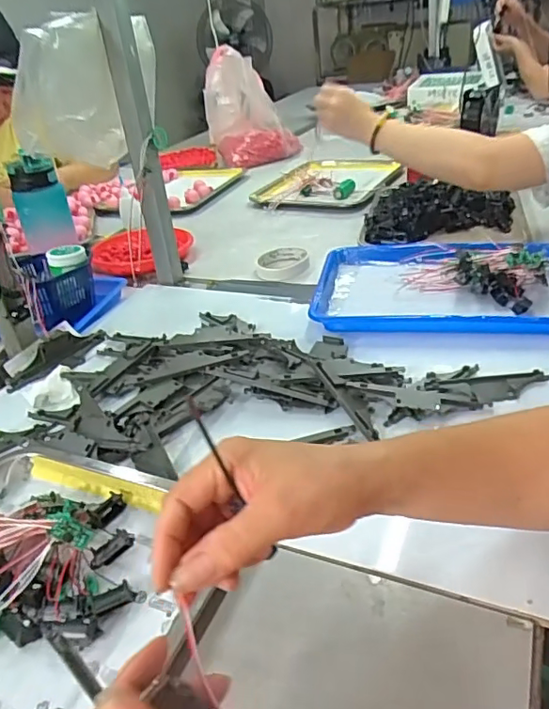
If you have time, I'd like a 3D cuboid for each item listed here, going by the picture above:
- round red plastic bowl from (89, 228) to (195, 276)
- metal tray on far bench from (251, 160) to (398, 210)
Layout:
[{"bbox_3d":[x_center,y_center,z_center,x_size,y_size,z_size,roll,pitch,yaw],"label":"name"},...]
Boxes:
[{"bbox_3d":[-0.243,-0.190,0.972,0.181,0.031,0.187,-4,32,2],"label":"round red plastic bowl"},{"bbox_3d":[0.135,-0.394,1.248,0.265,0.021,0.366,11,35,24],"label":"metal tray on far bench"}]

